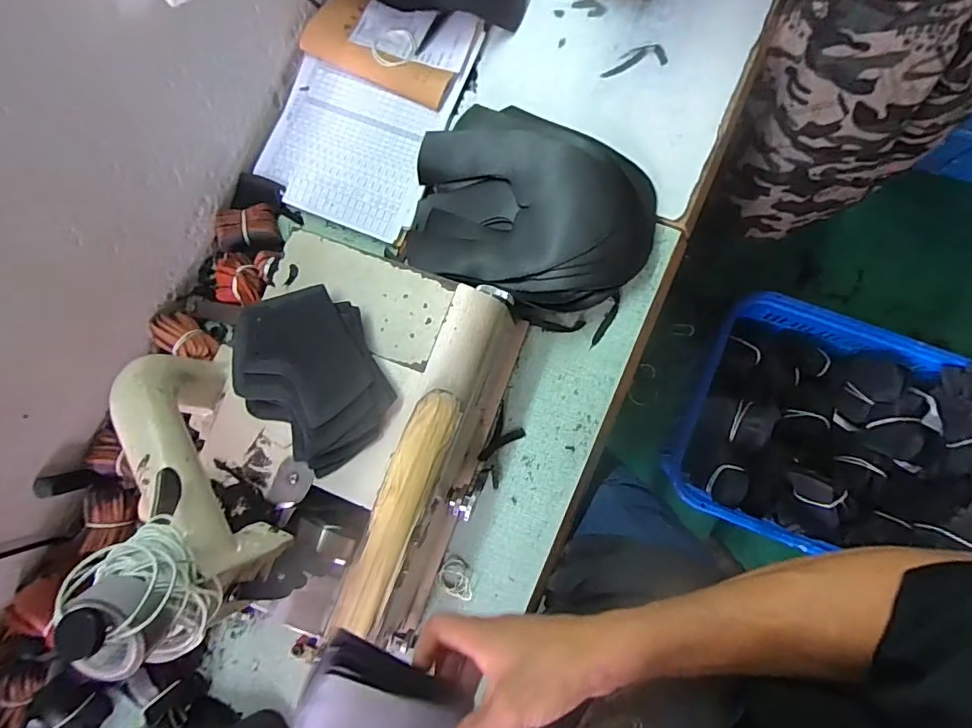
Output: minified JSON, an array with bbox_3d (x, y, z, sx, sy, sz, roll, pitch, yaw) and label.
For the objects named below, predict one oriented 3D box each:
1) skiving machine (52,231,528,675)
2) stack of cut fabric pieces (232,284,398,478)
[{"bbox_3d":[-0.152,0.059,0.436,0.246,0.323,0.355,22,84,7],"label":"skiving machine"},{"bbox_3d":[-0.159,0.013,0.461,0.125,0.025,0.158,-26,81,0],"label":"stack of cut fabric pieces"}]

